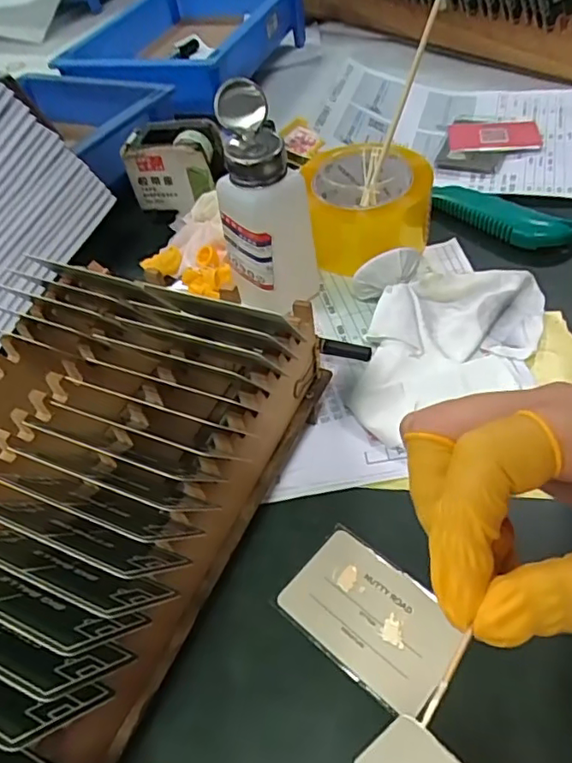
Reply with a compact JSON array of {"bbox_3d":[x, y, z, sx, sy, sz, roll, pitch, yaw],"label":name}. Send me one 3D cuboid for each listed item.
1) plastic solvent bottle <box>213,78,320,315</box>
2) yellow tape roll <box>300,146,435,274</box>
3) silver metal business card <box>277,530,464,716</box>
[{"bbox_3d":[-0.018,-0.117,0.400,0.060,0.147,0.061,-3,49,4],"label":"plastic solvent bottle"},{"bbox_3d":[0.069,-0.142,0.475,0.097,0.083,0.097,-2,49,5],"label":"yellow tape roll"},{"bbox_3d":[0.042,0.117,0.288,0.083,0.004,0.053,32,59,29],"label":"silver metal business card"}]

